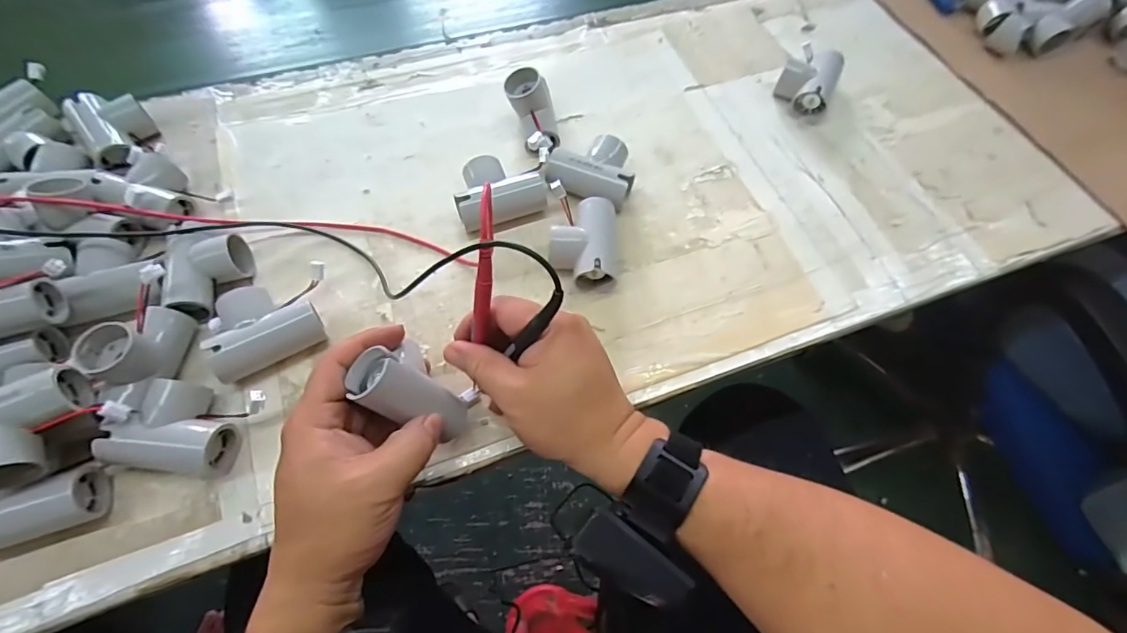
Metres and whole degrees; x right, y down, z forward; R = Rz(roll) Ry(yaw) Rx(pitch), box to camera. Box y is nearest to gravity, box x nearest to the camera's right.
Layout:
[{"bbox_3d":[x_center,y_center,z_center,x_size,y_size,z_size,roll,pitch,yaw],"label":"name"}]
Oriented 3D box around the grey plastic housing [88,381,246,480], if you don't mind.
[{"bbox_3d":[-0.257,0.072,0.328,0.077,0.041,0.059,4,63,0],"label":"grey plastic housing"}]

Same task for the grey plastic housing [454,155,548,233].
[{"bbox_3d":[-0.058,-0.108,0.431,0.072,0.031,0.065,-20,66,-13],"label":"grey plastic housing"}]

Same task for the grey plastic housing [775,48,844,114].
[{"bbox_3d":[0.248,-0.240,0.509,0.052,0.028,0.067,27,65,10],"label":"grey plastic housing"}]

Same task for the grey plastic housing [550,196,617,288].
[{"bbox_3d":[0.017,-0.064,0.411,0.053,0.042,0.069,2,63,-2],"label":"grey plastic housing"}]

